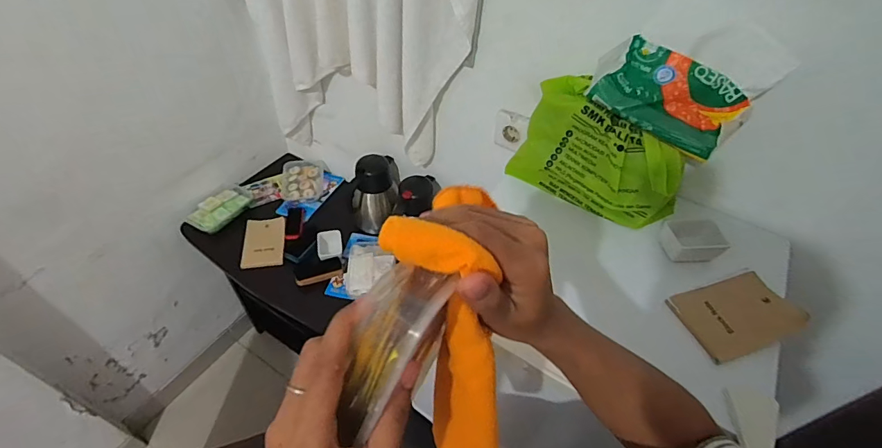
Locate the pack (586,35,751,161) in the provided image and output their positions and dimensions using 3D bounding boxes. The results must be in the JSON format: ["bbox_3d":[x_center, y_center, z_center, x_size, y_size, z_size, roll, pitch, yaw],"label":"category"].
[{"bbox_3d":[0.311,-0.172,0.594,0.197,0.096,0.081,28,52,21],"label":"pack"}]

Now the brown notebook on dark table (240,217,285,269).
[{"bbox_3d":[-0.472,0.049,1.144,0.103,0.009,0.168,-7,48,-9],"label":"brown notebook on dark table"}]

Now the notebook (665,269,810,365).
[{"bbox_3d":[0.425,0.126,0.614,0.171,0.017,0.108,-15,50,-16],"label":"notebook"}]

